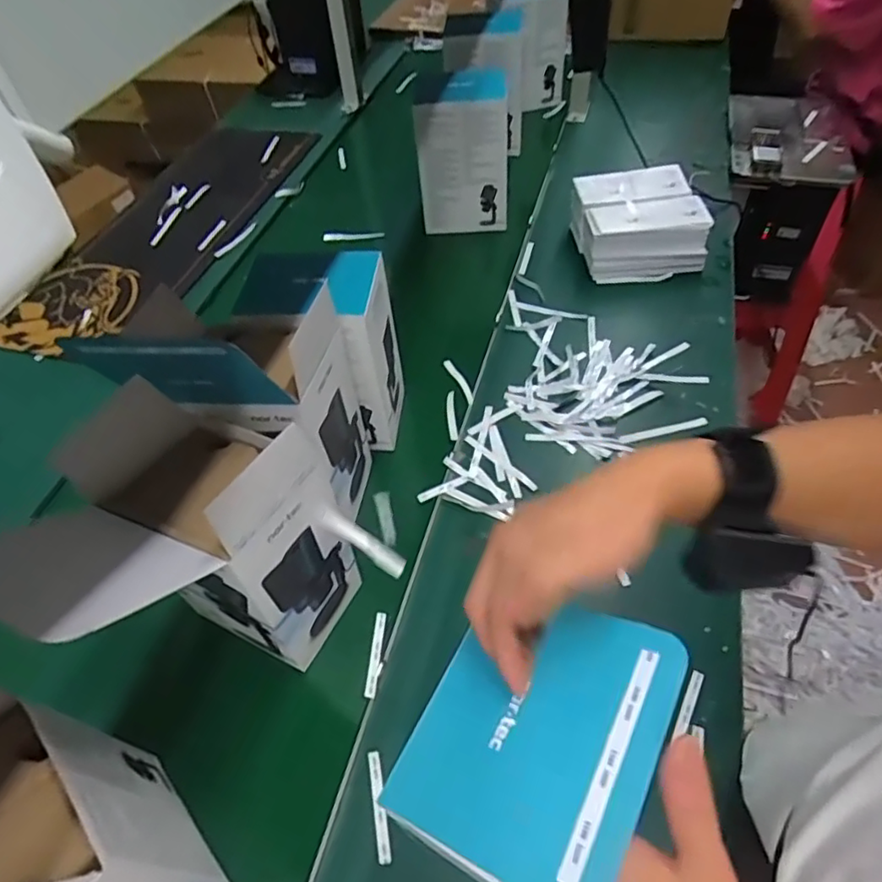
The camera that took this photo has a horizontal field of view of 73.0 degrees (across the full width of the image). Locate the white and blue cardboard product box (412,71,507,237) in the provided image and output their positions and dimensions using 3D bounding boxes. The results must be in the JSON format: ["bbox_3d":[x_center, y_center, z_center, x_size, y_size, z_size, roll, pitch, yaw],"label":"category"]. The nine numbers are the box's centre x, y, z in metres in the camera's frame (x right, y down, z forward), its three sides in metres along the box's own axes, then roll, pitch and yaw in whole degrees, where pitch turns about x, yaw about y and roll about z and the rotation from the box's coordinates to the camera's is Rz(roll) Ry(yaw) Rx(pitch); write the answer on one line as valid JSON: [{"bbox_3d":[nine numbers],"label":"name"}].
[{"bbox_3d":[0.035,-0.495,1.034,0.159,0.232,0.097,-5,50,2],"label":"white and blue cardboard product box"}]

